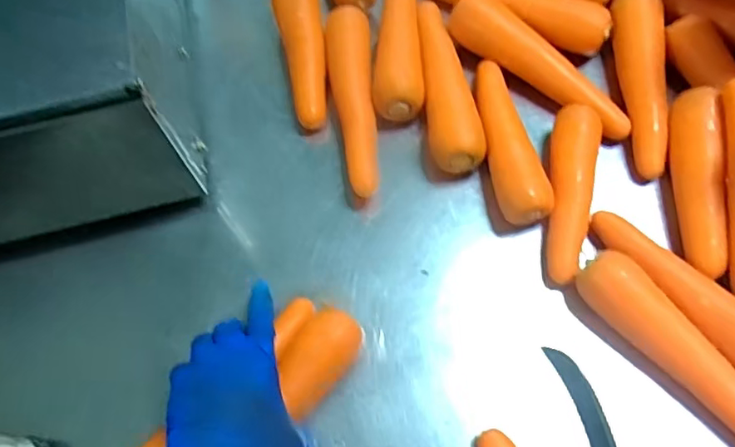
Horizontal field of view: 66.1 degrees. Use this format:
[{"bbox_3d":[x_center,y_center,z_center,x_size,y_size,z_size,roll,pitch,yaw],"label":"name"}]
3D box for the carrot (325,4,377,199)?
[{"bbox_3d":[-0.015,-0.117,0.536,0.042,0.036,0.199,-4,64,2],"label":"carrot"}]

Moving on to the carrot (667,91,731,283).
[{"bbox_3d":[0.274,-0.039,0.466,0.030,0.036,0.163,4,65,5],"label":"carrot"}]

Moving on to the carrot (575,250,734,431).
[{"bbox_3d":[0.230,0.100,0.416,0.044,0.042,0.184,-36,68,-13],"label":"carrot"}]

